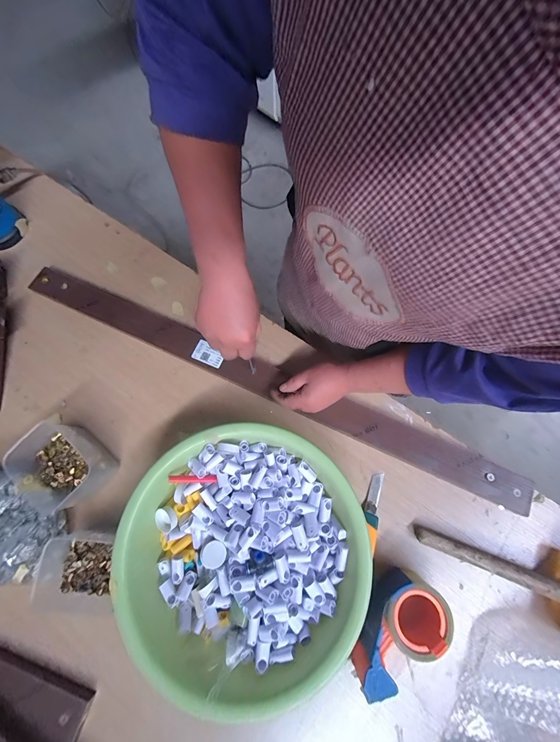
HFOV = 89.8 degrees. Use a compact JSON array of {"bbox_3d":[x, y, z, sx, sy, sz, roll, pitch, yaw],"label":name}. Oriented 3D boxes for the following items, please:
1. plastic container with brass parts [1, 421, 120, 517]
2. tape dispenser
[{"bbox_3d":[-0.369,0.154,0.476,0.155,0.079,0.118,43,80,12],"label":"plastic container with brass parts"},{"bbox_3d":[0.164,0.365,0.410,0.149,0.064,0.094,-29,76,-6],"label":"tape dispenser"}]

